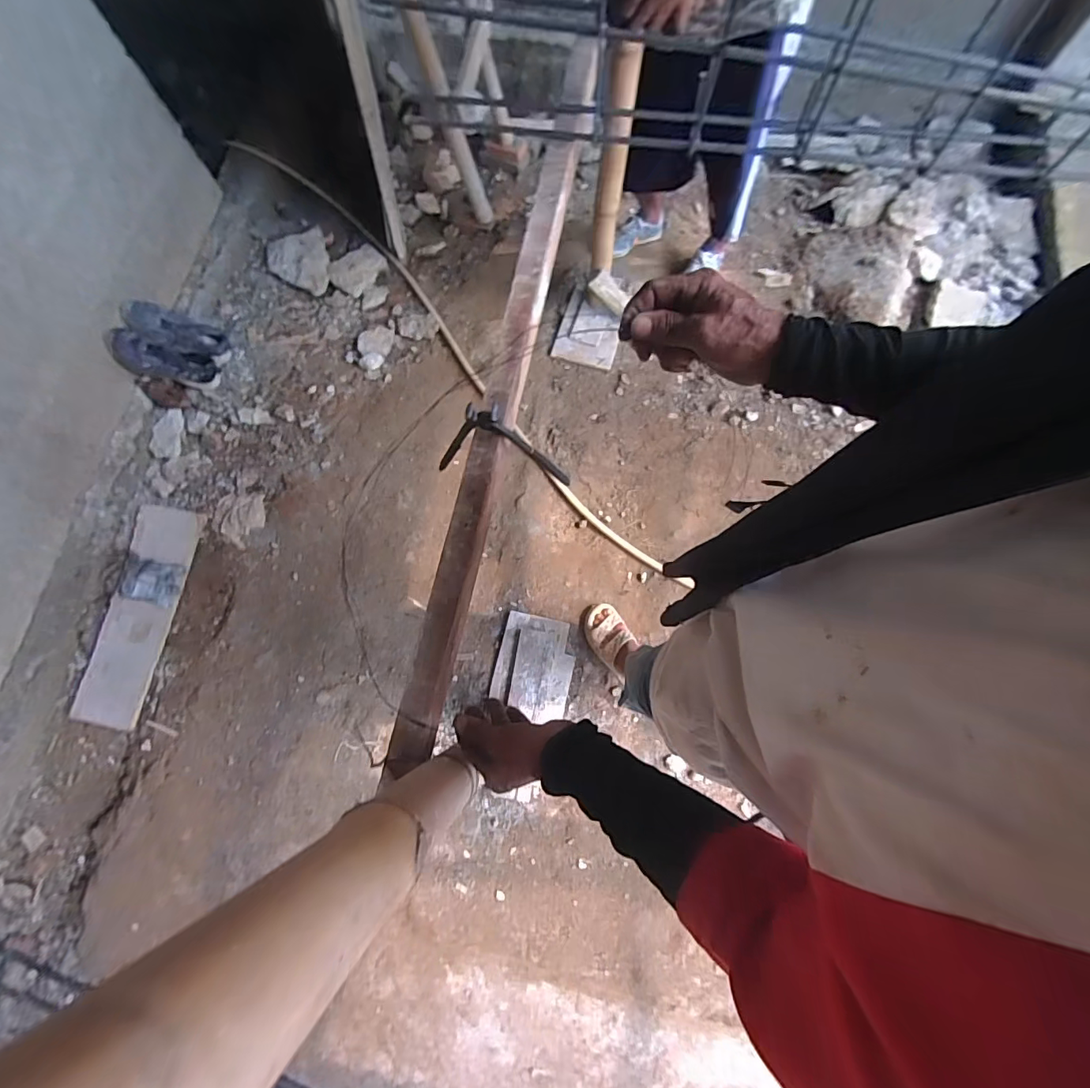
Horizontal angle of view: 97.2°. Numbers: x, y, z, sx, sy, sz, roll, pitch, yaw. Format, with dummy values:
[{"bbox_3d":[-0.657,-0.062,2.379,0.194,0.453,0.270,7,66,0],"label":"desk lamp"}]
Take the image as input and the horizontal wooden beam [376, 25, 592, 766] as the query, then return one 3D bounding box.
[{"bbox_3d":[-0.047,-0.262,0.650,0.065,0.039,1.081,10,76,5],"label":"horizontal wooden beam"}]

